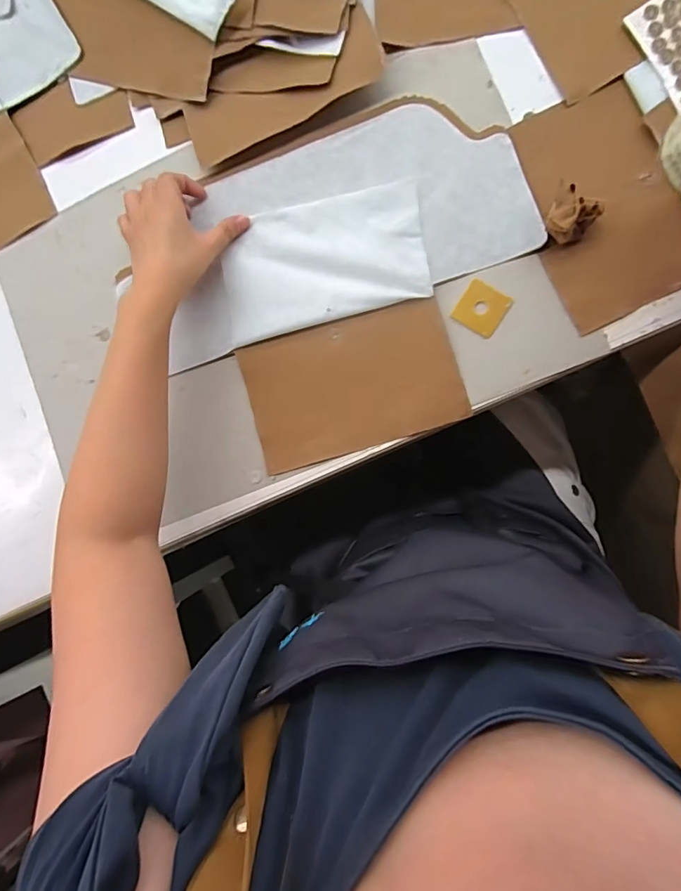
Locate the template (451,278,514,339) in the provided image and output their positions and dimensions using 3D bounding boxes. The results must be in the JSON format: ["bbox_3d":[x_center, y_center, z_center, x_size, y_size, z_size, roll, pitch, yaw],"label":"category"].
[{"bbox_3d":[0.133,-0.128,0.444,0.043,0.004,0.042,34,94,7],"label":"template"}]

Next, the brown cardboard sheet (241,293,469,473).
[{"bbox_3d":[0.010,-0.059,0.463,0.200,0.008,0.125,-15,88,9],"label":"brown cardboard sheet"}]

